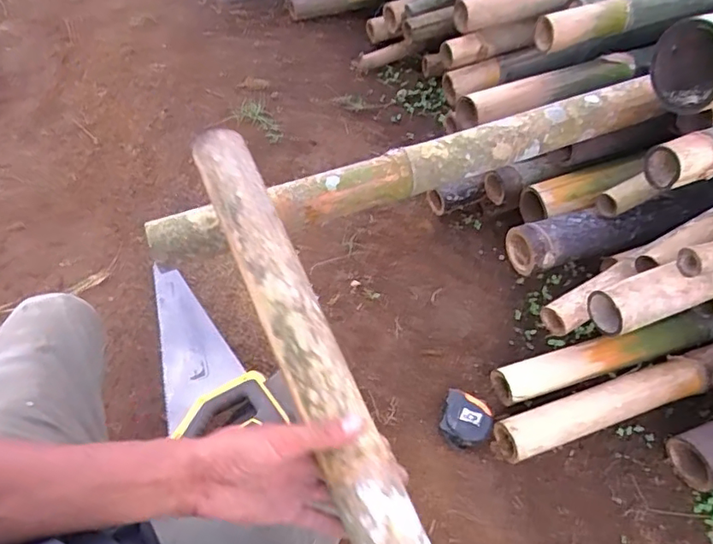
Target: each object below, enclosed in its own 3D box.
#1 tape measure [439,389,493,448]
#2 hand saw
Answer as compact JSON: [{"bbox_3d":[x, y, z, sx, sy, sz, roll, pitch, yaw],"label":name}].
[{"bbox_3d":[0.156,0.208,0.784,0.070,0.038,0.072,17,54,14],"label":"tape measure"},{"bbox_3d":[-0.238,0.103,0.788,0.118,0.035,0.450,-25,32,-18],"label":"hand saw"}]

